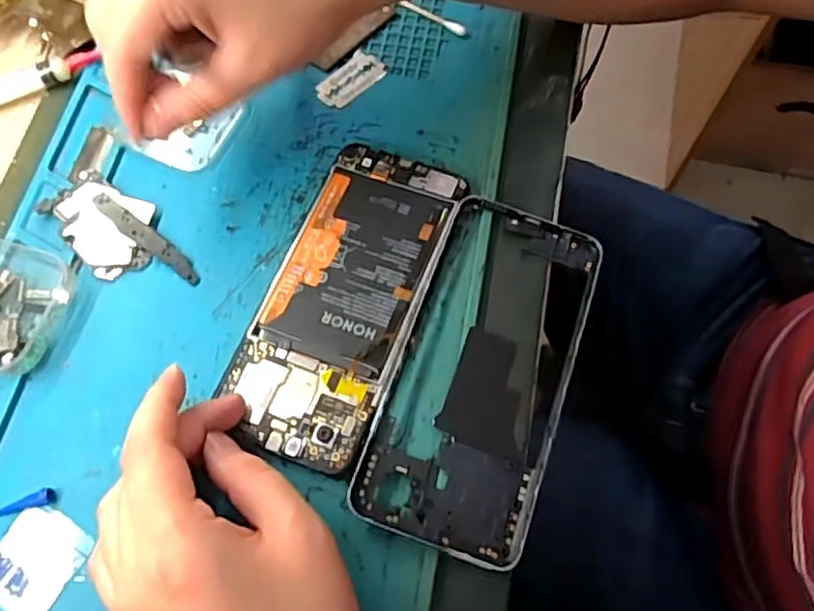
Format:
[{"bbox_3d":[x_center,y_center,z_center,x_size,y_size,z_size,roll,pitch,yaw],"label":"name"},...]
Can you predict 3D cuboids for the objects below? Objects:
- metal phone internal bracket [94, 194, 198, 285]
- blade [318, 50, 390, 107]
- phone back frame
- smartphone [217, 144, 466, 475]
[{"bbox_3d":[-0.134,-0.035,0.334,0.070,0.008,0.011,33,72,14],"label":"metal phone internal bracket"},{"bbox_3d":[-0.033,-0.131,0.375,0.023,0.004,0.041,41,74,16],"label":"blade"},{"bbox_3d":[0.037,0.027,0.304,0.077,0.011,0.168,18,69,9],"label":"phone back frame"},{"bbox_3d":[-0.030,-0.007,0.316,0.070,0.007,0.163,19,70,7],"label":"smartphone"}]

